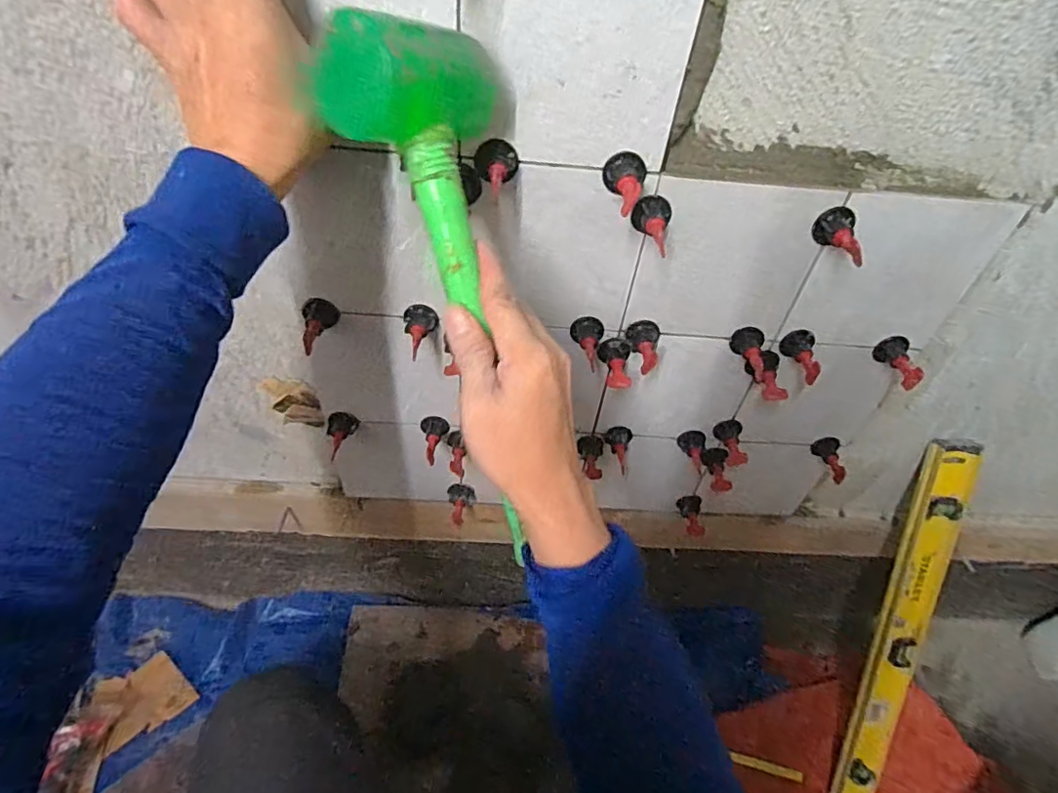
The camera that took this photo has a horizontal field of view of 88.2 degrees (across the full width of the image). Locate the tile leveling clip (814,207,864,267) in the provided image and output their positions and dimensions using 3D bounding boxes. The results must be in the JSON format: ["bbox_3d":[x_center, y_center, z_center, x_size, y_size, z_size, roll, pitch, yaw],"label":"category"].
[{"bbox_3d":[0.243,-0.126,0.427,0.033,0.027,0.045,12,46,4],"label":"tile leveling clip"}]

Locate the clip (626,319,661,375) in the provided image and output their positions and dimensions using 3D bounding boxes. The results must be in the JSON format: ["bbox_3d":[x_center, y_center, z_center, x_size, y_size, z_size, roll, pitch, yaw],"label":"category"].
[{"bbox_3d":[0.104,-0.046,0.503,0.030,0.027,0.051,14,46,6],"label":"clip"}]

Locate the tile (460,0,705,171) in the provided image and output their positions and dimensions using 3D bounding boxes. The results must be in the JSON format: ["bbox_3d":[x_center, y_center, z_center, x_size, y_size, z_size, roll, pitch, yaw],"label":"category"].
[{"bbox_3d":[0.032,-0.223,0.350,0.144,0.142,0.004,3,46,-5],"label":"tile"}]

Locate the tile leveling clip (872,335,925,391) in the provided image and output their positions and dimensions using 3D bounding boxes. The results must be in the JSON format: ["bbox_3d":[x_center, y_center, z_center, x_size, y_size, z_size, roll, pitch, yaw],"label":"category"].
[{"bbox_3d":[0.349,-0.032,0.519,0.031,0.027,0.049,15,46,7],"label":"tile leveling clip"}]

